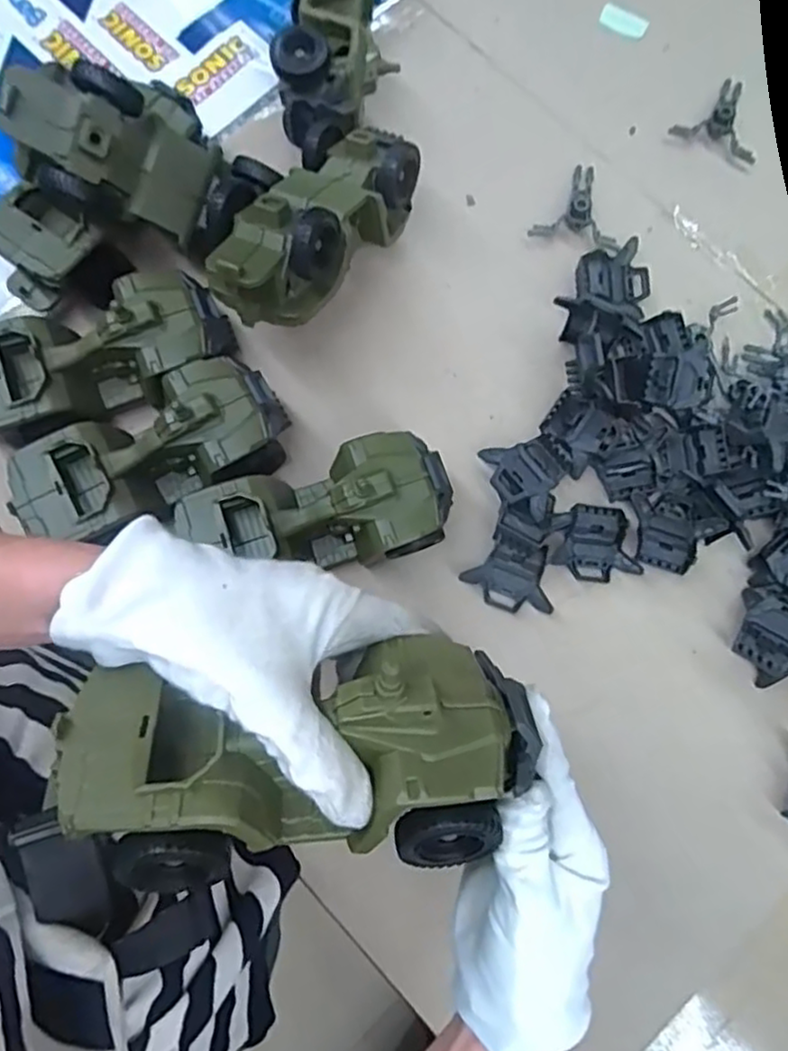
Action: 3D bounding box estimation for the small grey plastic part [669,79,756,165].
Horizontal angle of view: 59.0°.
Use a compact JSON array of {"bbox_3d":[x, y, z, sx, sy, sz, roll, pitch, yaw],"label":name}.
[{"bbox_3d":[0.284,-0.352,0.595,0.073,0.010,0.068,25,79,5],"label":"small grey plastic part"}]

